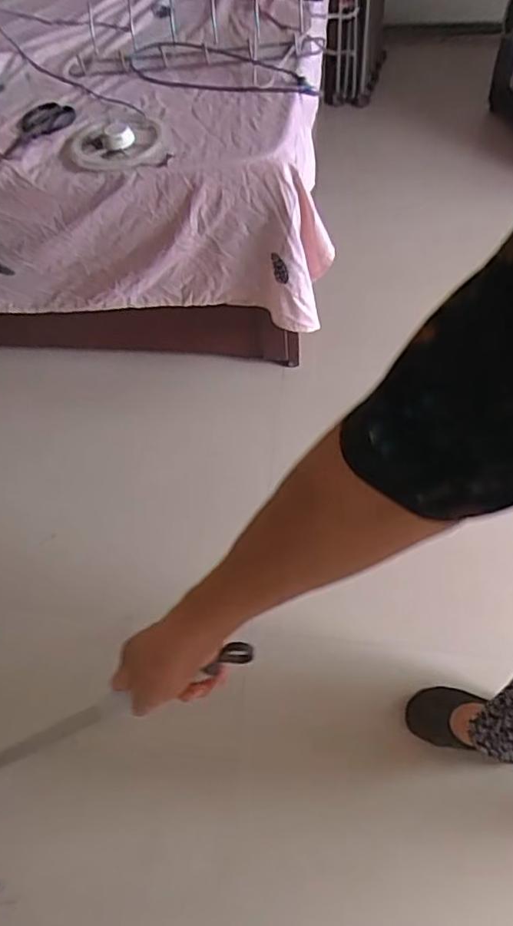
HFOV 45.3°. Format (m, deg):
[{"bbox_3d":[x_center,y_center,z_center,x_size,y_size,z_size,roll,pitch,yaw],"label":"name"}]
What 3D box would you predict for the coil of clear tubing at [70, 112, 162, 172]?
[{"bbox_3d":[-0.235,-0.542,1.036,0.152,0.033,0.142,-2,58,4],"label":"coil of clear tubing"}]

